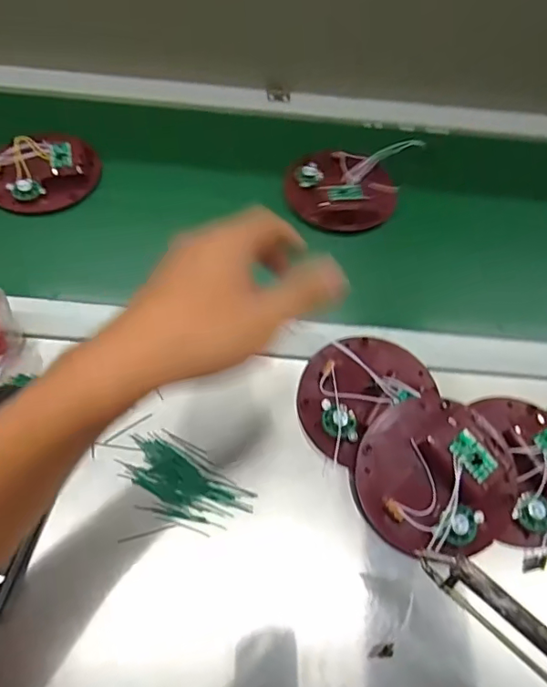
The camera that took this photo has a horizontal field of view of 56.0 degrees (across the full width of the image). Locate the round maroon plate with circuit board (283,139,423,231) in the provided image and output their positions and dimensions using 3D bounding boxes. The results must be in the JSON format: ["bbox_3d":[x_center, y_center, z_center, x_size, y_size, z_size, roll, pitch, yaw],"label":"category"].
[{"bbox_3d":[0.085,-0.178,0.570,0.138,0.032,0.110,4,60,-2],"label":"round maroon plate with circuit board"}]

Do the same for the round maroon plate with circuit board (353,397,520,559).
[{"bbox_3d":[0.126,0.100,0.395,0.122,0.042,0.112,-2,77,8],"label":"round maroon plate with circuit board"}]

